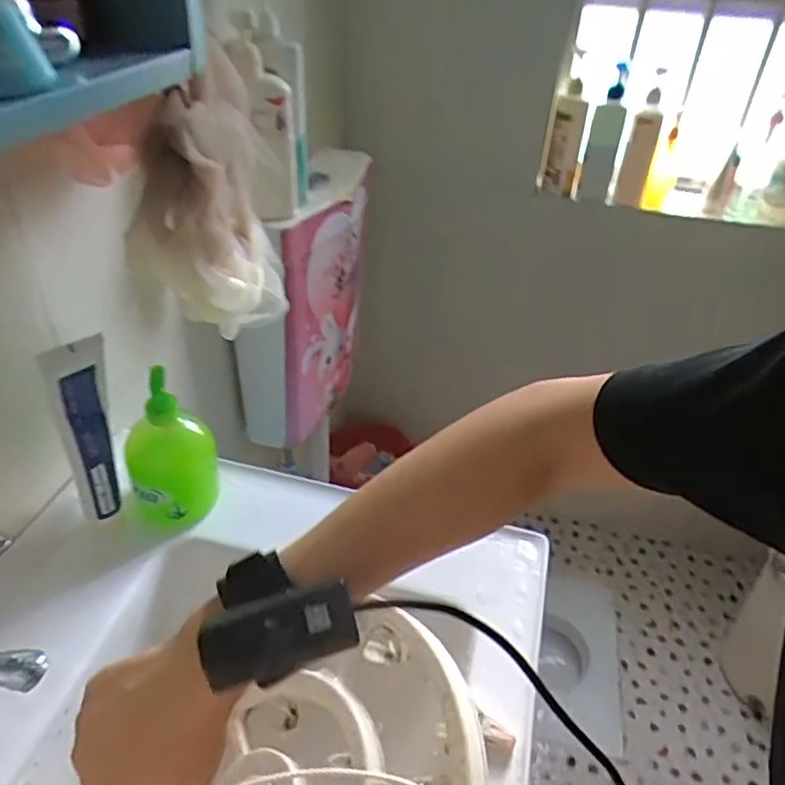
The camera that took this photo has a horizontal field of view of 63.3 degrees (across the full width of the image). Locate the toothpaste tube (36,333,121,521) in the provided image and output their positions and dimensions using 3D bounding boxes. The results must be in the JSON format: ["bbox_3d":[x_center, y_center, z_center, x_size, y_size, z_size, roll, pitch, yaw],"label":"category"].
[{"bbox_3d":[-0.260,0.034,0.552,0.047,0.191,0.028,-22,45,-31],"label":"toothpaste tube"}]

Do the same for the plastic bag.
[{"bbox_3d":[-0.159,-0.153,0.546,0.126,0.217,0.119,-7,39,-14],"label":"plastic bag"}]

